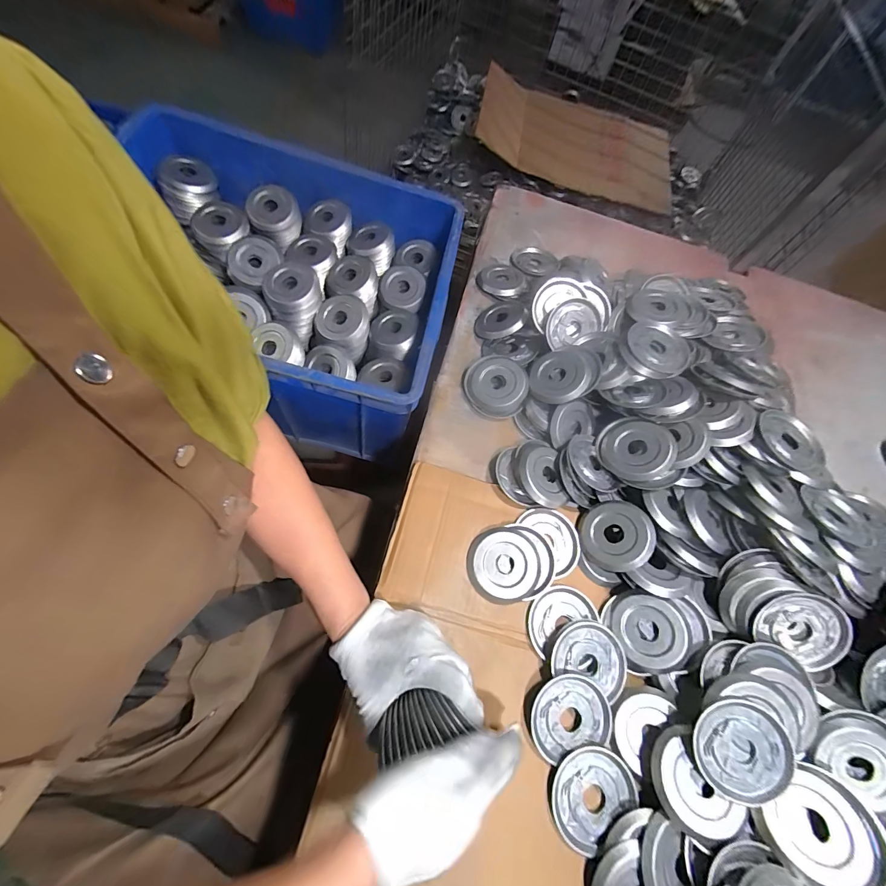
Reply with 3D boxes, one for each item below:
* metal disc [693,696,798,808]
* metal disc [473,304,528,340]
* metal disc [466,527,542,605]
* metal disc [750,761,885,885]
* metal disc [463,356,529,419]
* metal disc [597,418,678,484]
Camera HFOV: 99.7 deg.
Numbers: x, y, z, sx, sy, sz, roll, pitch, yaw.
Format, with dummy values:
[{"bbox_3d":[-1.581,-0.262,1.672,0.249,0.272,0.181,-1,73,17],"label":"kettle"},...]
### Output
[{"bbox_3d":[0.284,0.292,0.354,0.084,0.005,0.084,-1,80,5],"label":"metal disc"},{"bbox_3d":[0.092,-0.195,0.591,0.075,0.017,0.074,-12,48,13],"label":"metal disc"},{"bbox_3d":[0.073,0.146,0.446,0.085,0.017,0.082,4,67,-9],"label":"metal disc"},{"bbox_3d":[0.340,0.346,0.328,0.096,0.013,0.079,-27,45,-12],"label":"metal disc"},{"bbox_3d":[0.077,-0.085,0.544,0.090,0.028,0.086,4,67,-9],"label":"metal disc"},{"bbox_3d":[0.249,0.009,0.488,0.090,0.018,0.083,24,76,36],"label":"metal disc"}]

